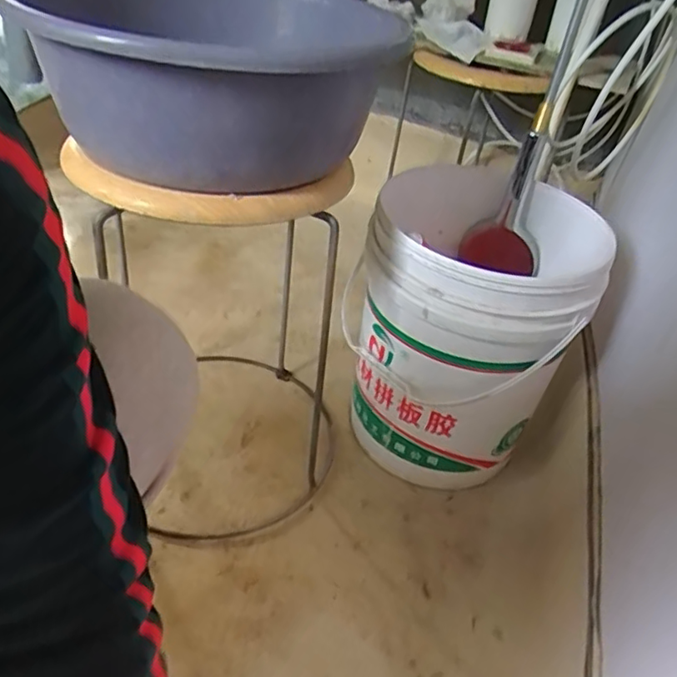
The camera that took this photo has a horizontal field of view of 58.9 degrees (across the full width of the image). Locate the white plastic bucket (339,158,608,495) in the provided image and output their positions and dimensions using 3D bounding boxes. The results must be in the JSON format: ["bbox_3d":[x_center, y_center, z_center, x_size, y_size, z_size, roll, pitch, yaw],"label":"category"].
[{"bbox_3d":[0.188,-0.006,0.849,0.256,0.373,0.312,24,41,20],"label":"white plastic bucket"}]

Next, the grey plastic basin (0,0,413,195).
[{"bbox_3d":[-0.115,-0.251,0.579,0.318,0.126,0.334,5,38,-4],"label":"grey plastic basin"}]

